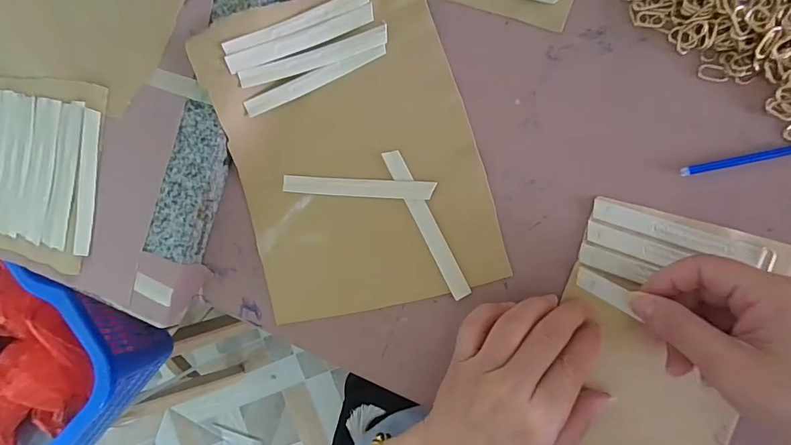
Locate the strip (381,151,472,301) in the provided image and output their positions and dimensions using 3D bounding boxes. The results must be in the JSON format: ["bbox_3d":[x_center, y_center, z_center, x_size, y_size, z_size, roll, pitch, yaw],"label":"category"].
[{"bbox_3d":[0.022,0.000,0.301,0.013,0.004,0.117,-28,83,7],"label":"strip"}]

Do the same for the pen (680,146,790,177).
[{"bbox_3d":[0.233,-0.042,0.253,0.104,0.005,0.006,-11,89,9],"label":"pen"}]

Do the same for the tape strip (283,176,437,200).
[{"bbox_3d":[-0.030,-0.026,0.310,0.116,0.004,0.013,4,91,9],"label":"tape strip"}]

